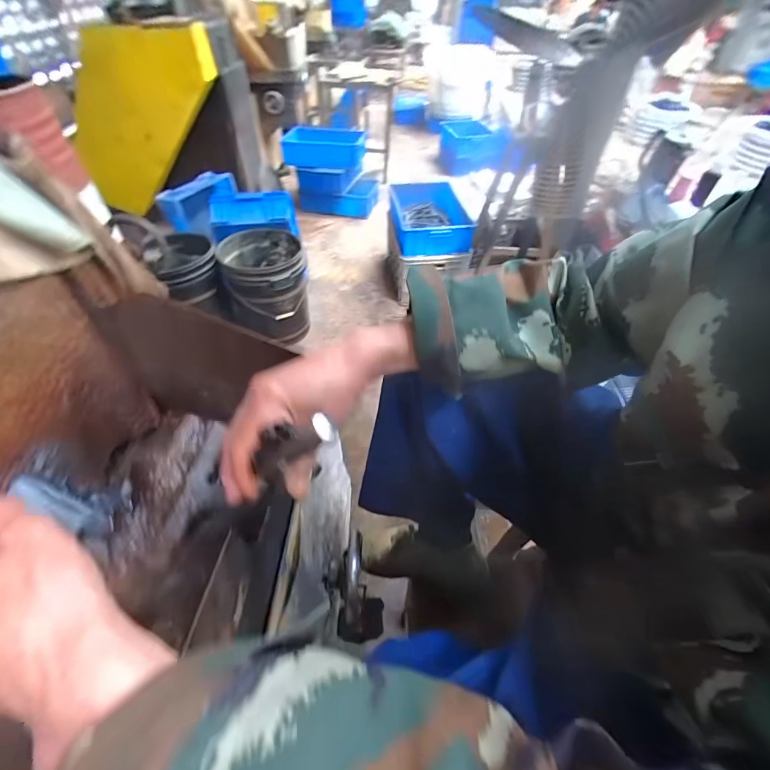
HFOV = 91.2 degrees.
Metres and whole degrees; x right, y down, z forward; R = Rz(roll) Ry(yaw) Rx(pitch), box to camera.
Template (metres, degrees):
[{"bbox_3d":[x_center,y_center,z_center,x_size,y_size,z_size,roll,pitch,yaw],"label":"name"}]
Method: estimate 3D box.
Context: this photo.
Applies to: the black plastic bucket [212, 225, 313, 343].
[{"bbox_3d":[-0.553,-0.445,1.756,0.350,0.419,0.358,1,48,-1],"label":"black plastic bucket"}]

